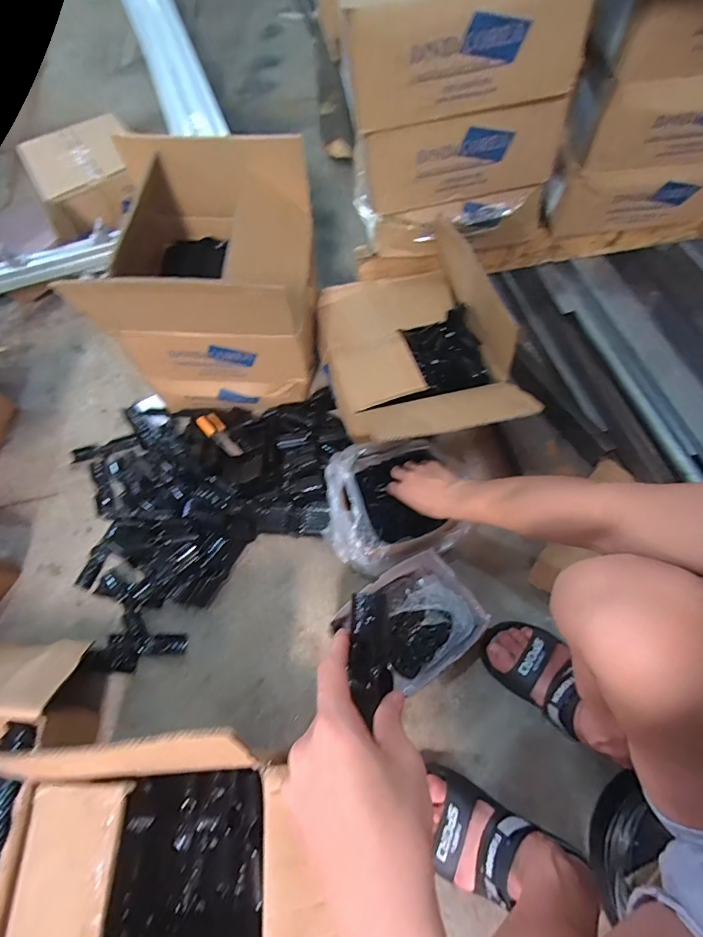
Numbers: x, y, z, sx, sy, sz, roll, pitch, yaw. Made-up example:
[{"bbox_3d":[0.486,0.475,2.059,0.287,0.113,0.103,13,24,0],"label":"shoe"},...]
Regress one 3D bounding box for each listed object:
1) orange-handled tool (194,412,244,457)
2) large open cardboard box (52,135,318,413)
[{"bbox_3d":[-0.252,-0.065,0.825,0.043,0.014,0.157,-38,51,-15],"label":"orange-handled tool"},{"bbox_3d":[-0.240,-0.307,0.786,0.328,0.367,0.320,1,64,3],"label":"large open cardboard box"}]

